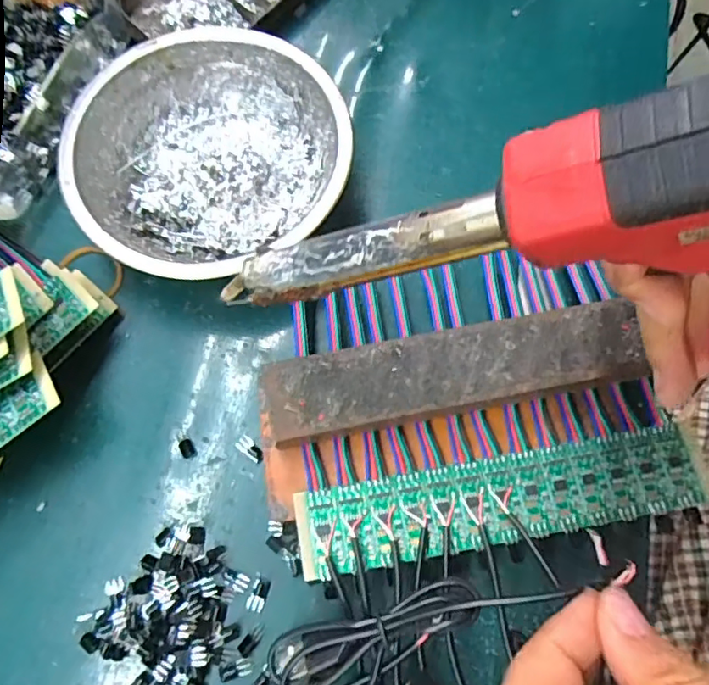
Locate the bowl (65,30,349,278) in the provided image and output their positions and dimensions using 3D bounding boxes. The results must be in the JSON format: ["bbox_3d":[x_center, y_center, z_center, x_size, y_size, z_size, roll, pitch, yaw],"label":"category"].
[{"bbox_3d":[-0.069,-0.086,0.275,0.124,0.038,0.120,0,72,-1],"label":"bowl"}]

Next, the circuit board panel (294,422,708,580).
[{"bbox_3d":[0.059,0.062,0.229,0.161,0.004,0.032,-9,73,-3],"label":"circuit board panel"}]

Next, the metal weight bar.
[{"bbox_3d":[0.040,0.013,0.234,0.147,0.021,0.034,-10,73,-4],"label":"metal weight bar"}]

